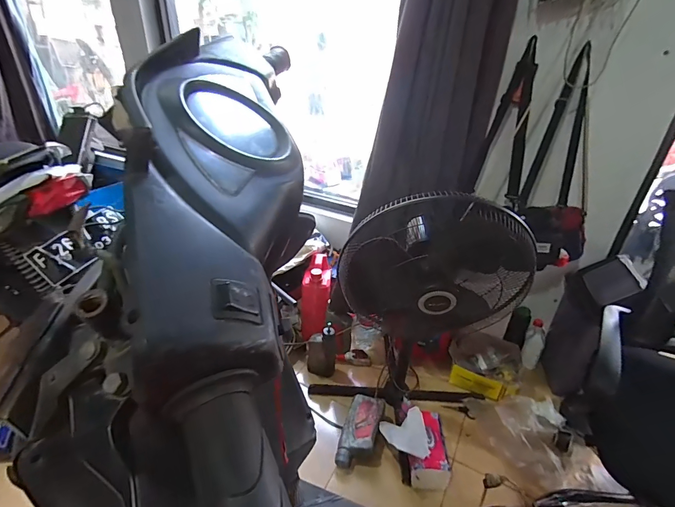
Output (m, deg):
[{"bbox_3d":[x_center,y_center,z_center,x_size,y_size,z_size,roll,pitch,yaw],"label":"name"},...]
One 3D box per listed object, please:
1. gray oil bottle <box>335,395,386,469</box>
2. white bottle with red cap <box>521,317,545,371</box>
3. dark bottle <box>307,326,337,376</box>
[{"bbox_3d":[0.075,0.560,1.121,0.119,0.089,0.218,9,30,10],"label":"gray oil bottle"},{"bbox_3d":[0.759,0.342,1.371,0.070,0.078,0.191,17,69,23],"label":"white bottle with red cap"},{"bbox_3d":[-0.057,0.352,1.305,0.102,0.204,0.070,-2,30,-9],"label":"dark bottle"}]

